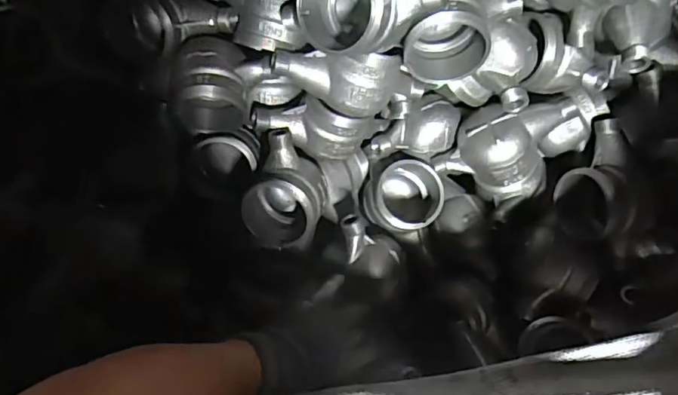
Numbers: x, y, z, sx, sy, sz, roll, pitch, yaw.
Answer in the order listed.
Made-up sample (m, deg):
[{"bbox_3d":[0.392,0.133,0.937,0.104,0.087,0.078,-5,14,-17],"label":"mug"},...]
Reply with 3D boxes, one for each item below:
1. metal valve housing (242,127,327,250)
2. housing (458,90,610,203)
[{"bbox_3d":[-0.057,0.000,0.631,0.083,0.086,0.117,24,81,5],"label":"metal valve housing"},{"bbox_3d":[0.224,-0.058,0.634,0.166,0.090,0.099,-10,80,-1],"label":"housing"}]

